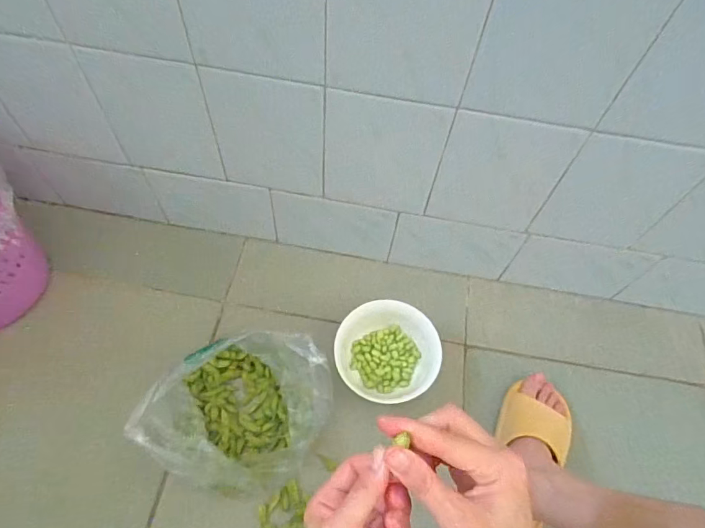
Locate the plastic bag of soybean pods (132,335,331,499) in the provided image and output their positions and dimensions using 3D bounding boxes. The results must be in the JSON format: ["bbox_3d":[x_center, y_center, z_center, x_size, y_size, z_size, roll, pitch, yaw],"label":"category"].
[{"bbox_3d":[-0.146,0.188,0.594,0.194,0.142,0.203,32,63,14],"label":"plastic bag of soybean pods"}]

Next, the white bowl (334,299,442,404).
[{"bbox_3d":[0.049,0.135,0.676,0.145,0.070,0.141,2,60,-3],"label":"white bowl"}]

